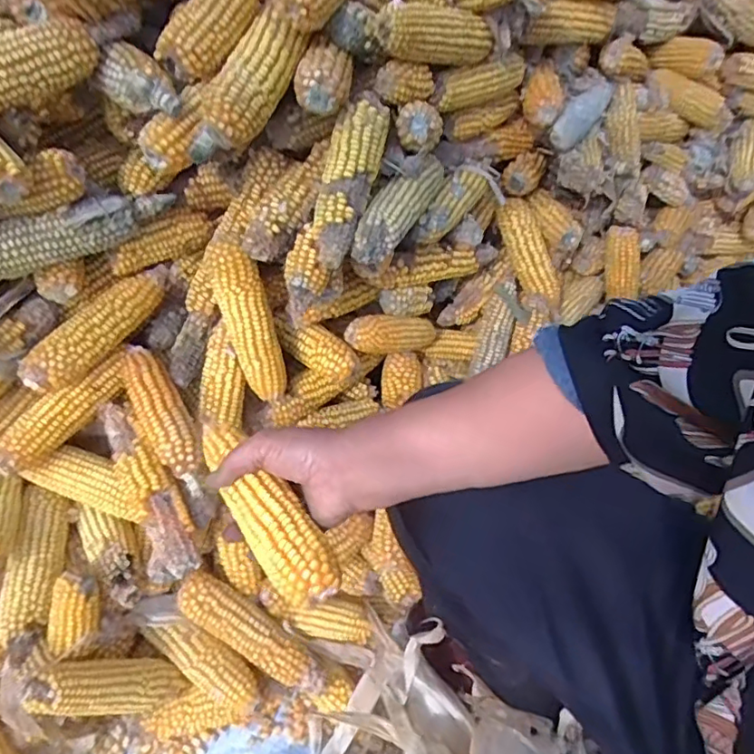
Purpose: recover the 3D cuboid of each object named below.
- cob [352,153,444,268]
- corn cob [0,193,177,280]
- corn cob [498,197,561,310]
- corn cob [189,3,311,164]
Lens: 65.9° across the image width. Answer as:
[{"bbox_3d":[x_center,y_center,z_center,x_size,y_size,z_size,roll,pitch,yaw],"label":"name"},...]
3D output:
[{"bbox_3d":[0.026,-0.177,0.598,0.039,0.050,0.190,22,54,14],"label":"cob"},{"bbox_3d":[-0.297,-0.133,0.537,0.213,0.042,0.040,-27,58,-22],"label":"corn cob"},{"bbox_3d":[0.211,-0.170,0.802,0.051,0.040,0.157,-21,86,-18],"label":"corn cob"},{"bbox_3d":[-0.109,-0.245,0.489,0.044,0.035,0.148,23,75,15],"label":"corn cob"}]

